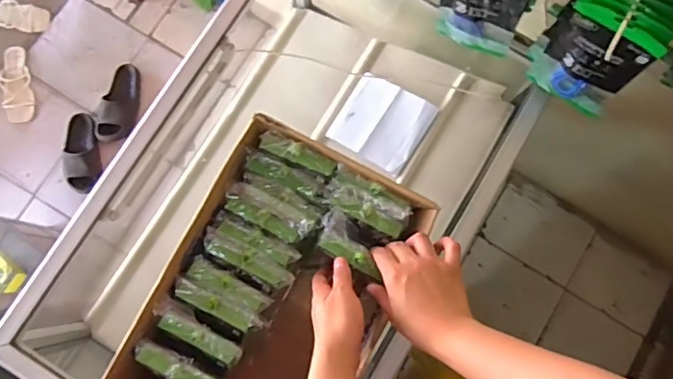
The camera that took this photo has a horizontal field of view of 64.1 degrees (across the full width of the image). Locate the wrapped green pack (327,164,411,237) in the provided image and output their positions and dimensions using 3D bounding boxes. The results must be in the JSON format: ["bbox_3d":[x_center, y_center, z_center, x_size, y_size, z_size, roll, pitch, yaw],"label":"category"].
[{"bbox_3d":[0.036,0.014,0.598,0.095,0.030,0.043,29,81,4],"label":"wrapped green pack"}]

